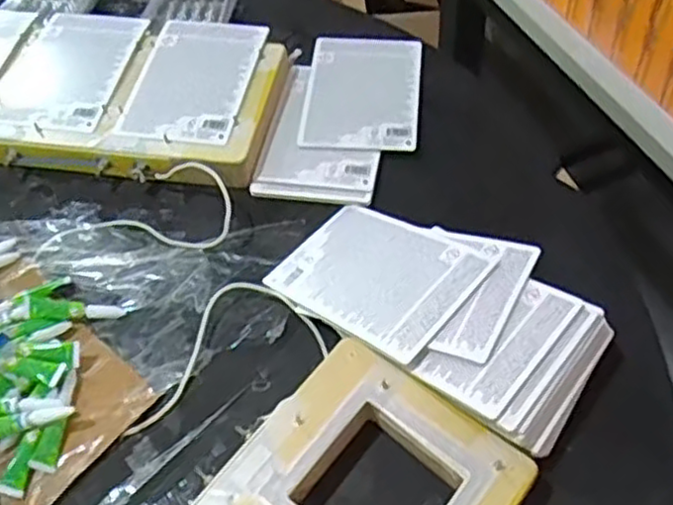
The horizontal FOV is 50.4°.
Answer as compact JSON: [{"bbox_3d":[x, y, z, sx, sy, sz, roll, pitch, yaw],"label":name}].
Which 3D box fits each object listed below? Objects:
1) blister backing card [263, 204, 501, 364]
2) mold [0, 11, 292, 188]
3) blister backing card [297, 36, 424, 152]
[{"bbox_3d":[0.032,0.015,0.587,0.162,0.004,0.115,26,60,39],"label":"blister backing card"},{"bbox_3d":[-0.272,-0.173,0.744,0.426,0.039,0.213,5,56,8],"label":"mold"},{"bbox_3d":[0.028,-0.169,0.740,0.117,0.006,0.168,2,54,7],"label":"blister backing card"}]

